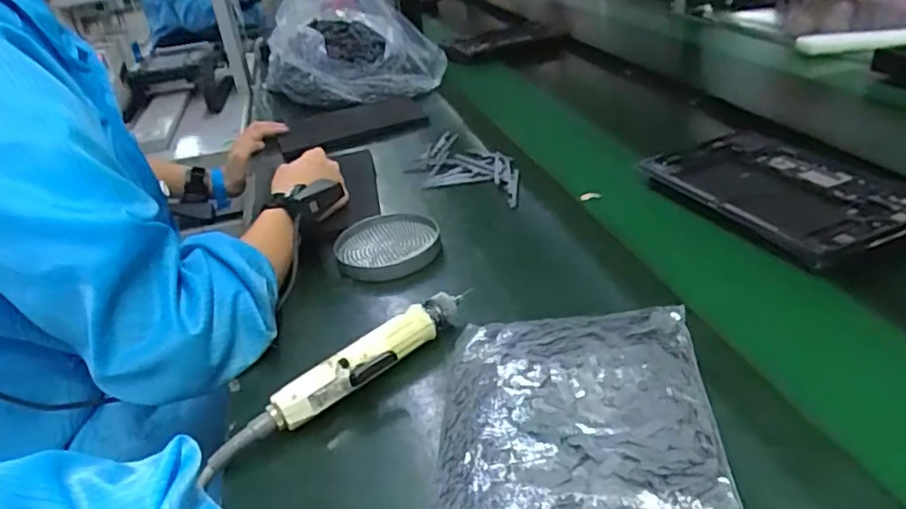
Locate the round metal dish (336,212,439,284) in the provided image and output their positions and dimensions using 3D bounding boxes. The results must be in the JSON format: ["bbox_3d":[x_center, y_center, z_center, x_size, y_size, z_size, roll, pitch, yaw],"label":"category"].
[{"bbox_3d":[-0.073,-0.009,0.693,0.111,0.024,0.117,-6,31,3],"label":"round metal dish"}]

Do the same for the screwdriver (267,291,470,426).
[{"bbox_3d":[-0.058,0.086,0.517,0.195,0.040,0.045,-31,38,-33],"label":"screwdriver"}]

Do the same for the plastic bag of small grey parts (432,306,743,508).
[{"bbox_3d":[0.080,0.132,0.399,0.179,0.032,0.274,-2,32,9],"label":"plastic bag of small grey parts"}]

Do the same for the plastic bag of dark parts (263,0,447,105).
[{"bbox_3d":[-0.207,-0.412,1.216,0.267,0.215,0.302,-25,35,-26],"label":"plastic bag of dark parts"}]

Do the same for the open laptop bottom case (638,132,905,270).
[{"bbox_3d":[0.342,-0.069,0.672,0.175,0.023,0.270,-20,33,-20],"label":"open laptop bottom case"}]

